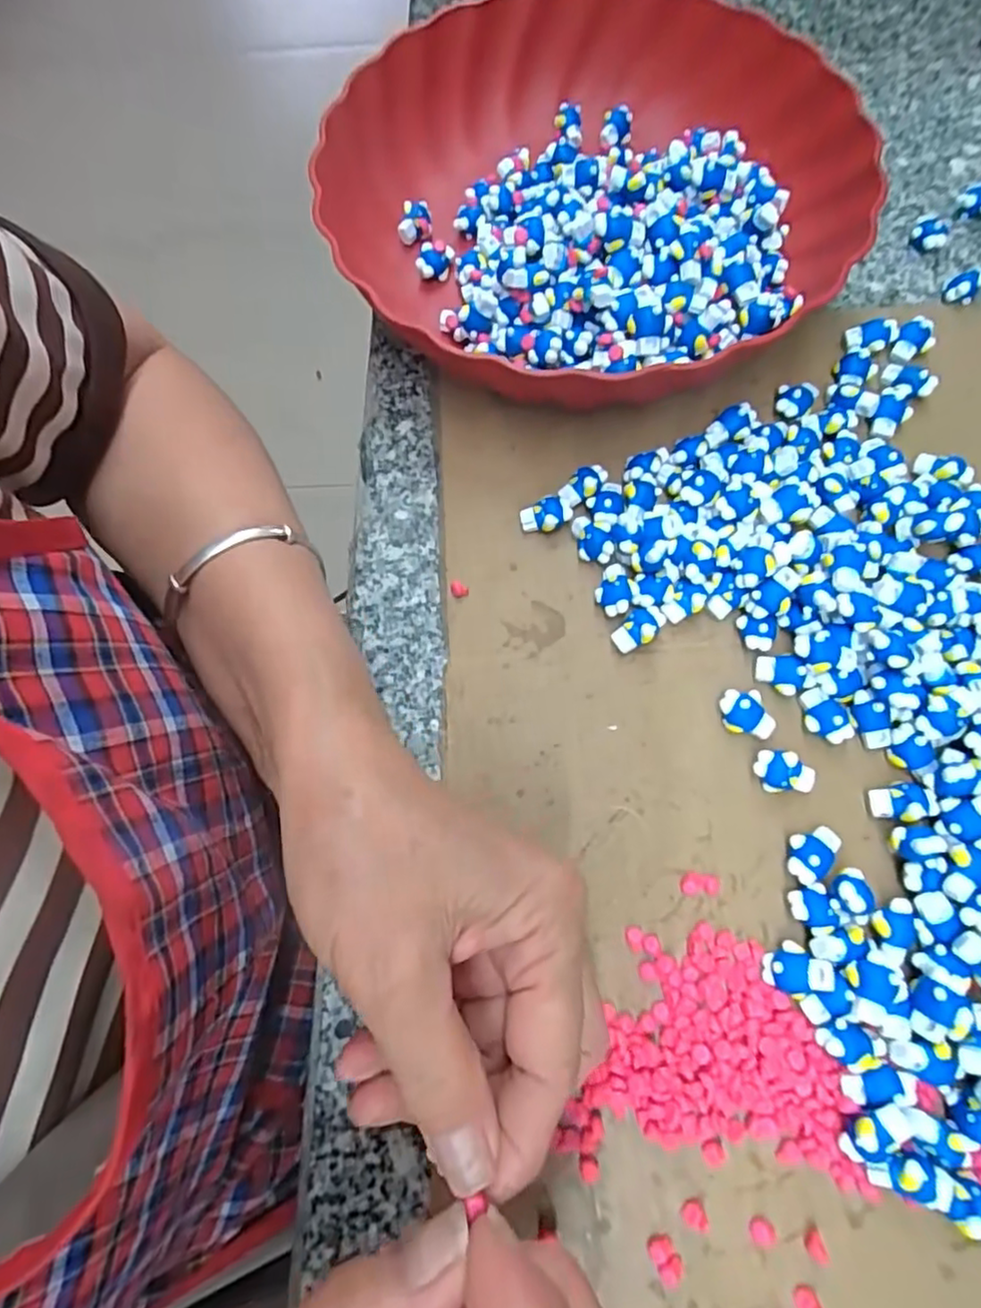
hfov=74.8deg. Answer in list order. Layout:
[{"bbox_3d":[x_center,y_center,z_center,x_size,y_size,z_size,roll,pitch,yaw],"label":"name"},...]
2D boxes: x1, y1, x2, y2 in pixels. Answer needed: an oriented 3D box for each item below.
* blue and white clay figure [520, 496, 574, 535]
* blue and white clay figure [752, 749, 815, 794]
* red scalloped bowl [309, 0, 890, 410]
[{"bbox_3d":[0.024,-0.059,0.277,0.022,0.013,0.012,-12,72,-2],"label":"blue and white clay figure"},{"bbox_3d":[0.110,0.044,0.240,0.022,0.009,0.014,2,72,3],"label":"blue and white clay figure"},{"bbox_3d":[0.047,-0.220,0.308,0.240,0.052,0.226,-1,72,2],"label":"red scalloped bowl"}]

